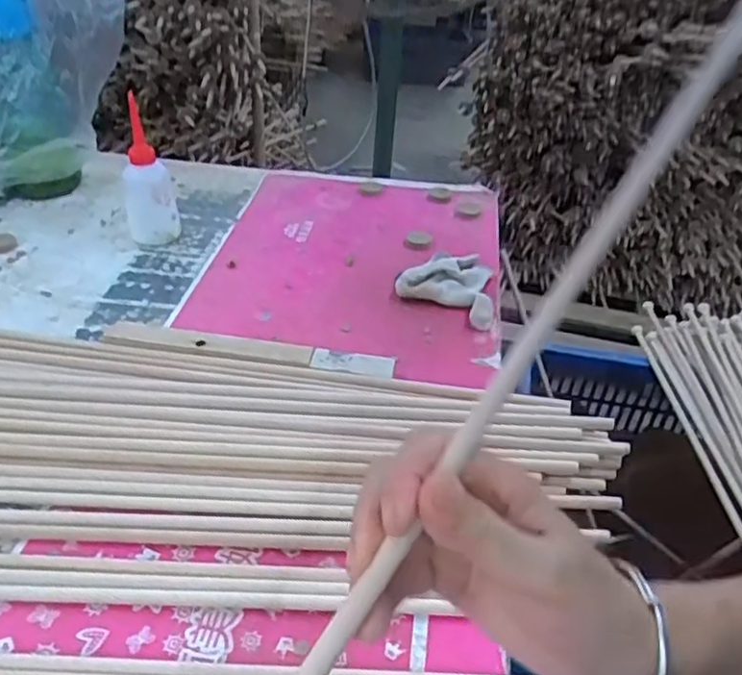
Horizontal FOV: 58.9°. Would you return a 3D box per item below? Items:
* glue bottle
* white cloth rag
[{"bbox_3d":[-0.277,-0.197,0.819,0.063,0.160,0.055,-10,38,-18],"label":"glue bottle"},{"bbox_3d":[0.105,-0.067,0.777,0.120,0.033,0.119,21,39,23],"label":"white cloth rag"}]

